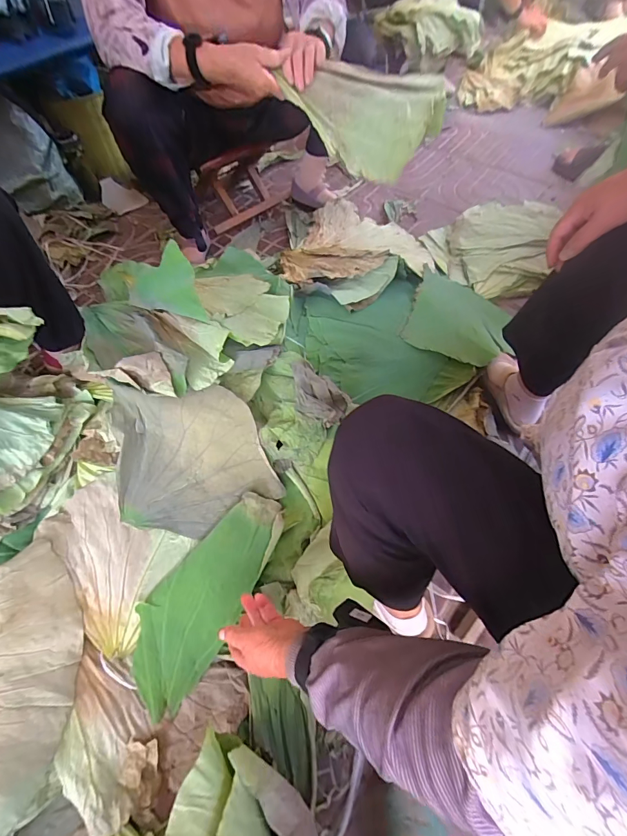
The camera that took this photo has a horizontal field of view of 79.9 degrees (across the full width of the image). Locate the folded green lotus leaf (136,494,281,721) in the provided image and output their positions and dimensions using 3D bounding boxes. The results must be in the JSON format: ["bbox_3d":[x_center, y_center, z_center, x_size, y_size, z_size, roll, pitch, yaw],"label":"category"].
[{"bbox_3d":[-0.163,0.264,0.574,0.122,0.030,0.318,35,71,2],"label":"folded green lotus leaf"}]

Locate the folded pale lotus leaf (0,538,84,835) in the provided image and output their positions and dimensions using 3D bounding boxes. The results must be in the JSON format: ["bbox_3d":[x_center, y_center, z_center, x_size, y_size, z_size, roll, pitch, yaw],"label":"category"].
[{"bbox_3d":[-0.401,0.355,0.515,0.123,0.047,0.348,-8,60,-3],"label":"folded pale lotus leaf"}]

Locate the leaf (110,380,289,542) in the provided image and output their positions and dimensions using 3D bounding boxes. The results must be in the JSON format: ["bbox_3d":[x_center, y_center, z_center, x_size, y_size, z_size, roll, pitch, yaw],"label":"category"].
[{"bbox_3d":[-0.209,0.056,0.629,0.281,0.085,0.251,-9,60,-3],"label":"leaf"}]

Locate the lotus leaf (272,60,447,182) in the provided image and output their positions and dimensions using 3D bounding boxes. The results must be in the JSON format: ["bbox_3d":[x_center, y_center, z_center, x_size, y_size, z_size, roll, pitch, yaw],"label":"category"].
[{"bbox_3d":[0.104,-0.584,0.729,0.263,0.104,0.206,25,64,15],"label":"lotus leaf"}]

